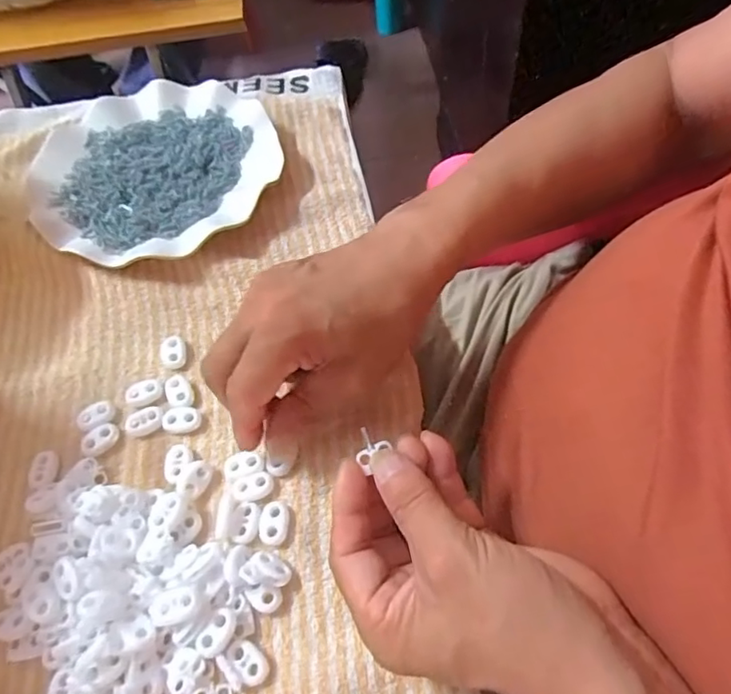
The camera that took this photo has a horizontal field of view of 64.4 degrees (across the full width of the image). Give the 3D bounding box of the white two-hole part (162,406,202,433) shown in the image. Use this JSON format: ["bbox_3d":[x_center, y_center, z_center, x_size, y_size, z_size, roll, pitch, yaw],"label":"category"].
[{"bbox_3d":[-0.108,0.043,0.343,0.022,0.005,0.015,-8,59,0],"label":"white two-hole part"}]

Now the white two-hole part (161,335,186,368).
[{"bbox_3d":[-0.121,0.004,0.367,0.016,0.008,0.021,-14,59,-3],"label":"white two-hole part"}]

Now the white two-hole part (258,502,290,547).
[{"bbox_3d":[-0.048,0.093,0.308,0.015,0.004,0.022,1,59,6],"label":"white two-hole part"}]

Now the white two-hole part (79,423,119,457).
[{"bbox_3d":[-0.155,0.054,0.341,0.022,0.004,0.016,-41,64,-18],"label":"white two-hole part"}]

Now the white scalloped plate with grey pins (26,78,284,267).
[{"bbox_3d":[-0.160,-0.140,0.438,0.177,0.029,0.175,-2,59,4],"label":"white scalloped plate with grey pins"}]

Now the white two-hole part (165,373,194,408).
[{"bbox_3d":[-0.113,0.026,0.352,0.015,0.005,0.024,-22,60,-8],"label":"white two-hole part"}]

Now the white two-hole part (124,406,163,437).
[{"bbox_3d":[-0.131,0.044,0.344,0.023,0.005,0.015,-20,60,-7],"label":"white two-hole part"}]

